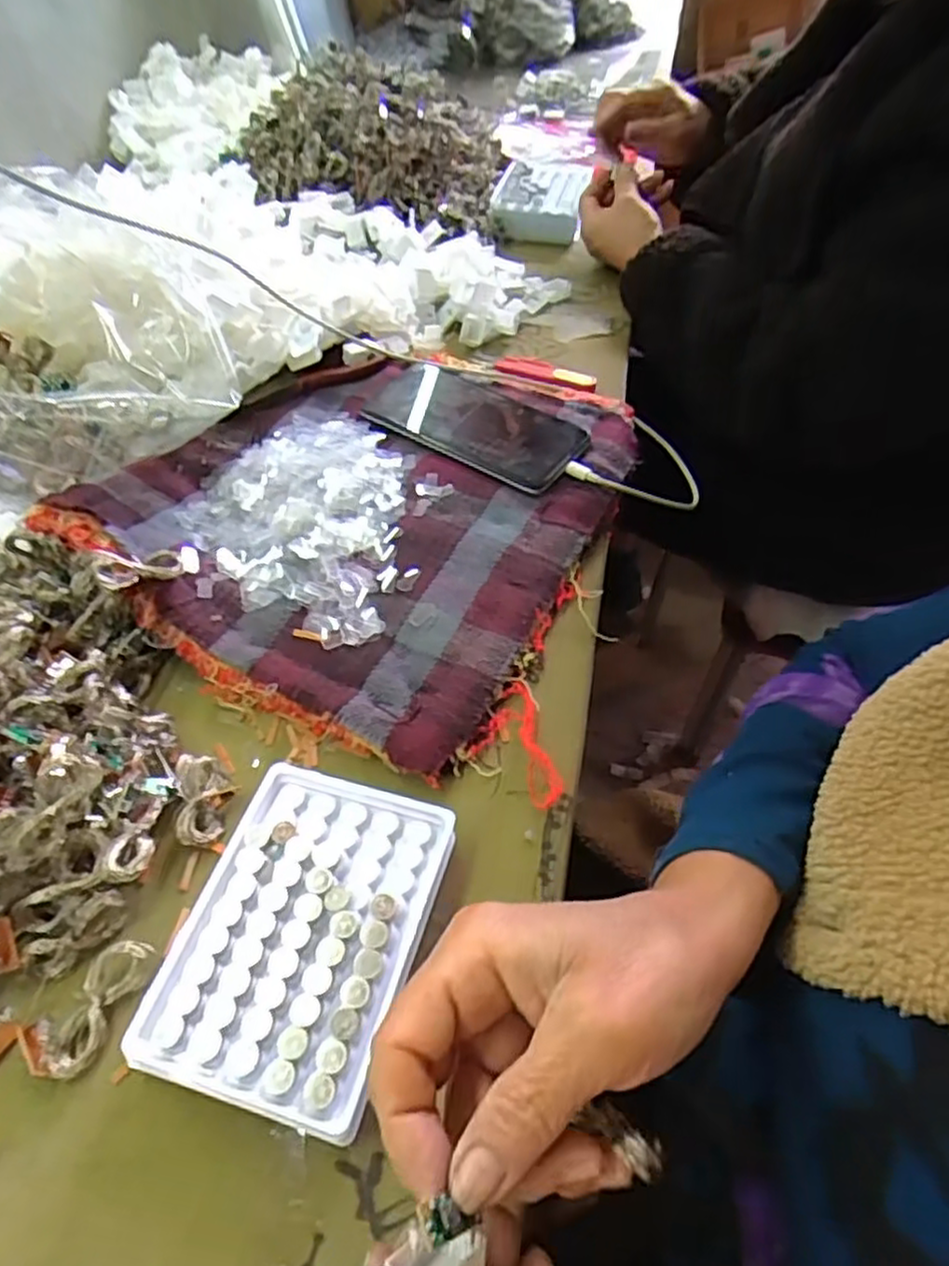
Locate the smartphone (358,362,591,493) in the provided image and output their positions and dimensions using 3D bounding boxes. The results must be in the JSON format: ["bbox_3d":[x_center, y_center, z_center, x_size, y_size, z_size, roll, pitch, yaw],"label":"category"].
[{"bbox_3d":[0.001,-0.160,0.530,0.165,0.011,0.086,29,57,23],"label":"smartphone"}]

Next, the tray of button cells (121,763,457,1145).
[{"bbox_3d":[-0.072,0.124,0.309,0.095,0.025,0.131,12,52,11],"label":"tray of button cells"}]

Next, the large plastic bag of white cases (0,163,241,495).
[{"bbox_3d":[-0.280,-0.200,0.500,0.193,0.082,0.209,-20,53,-14],"label":"large plastic bag of white cases"}]

